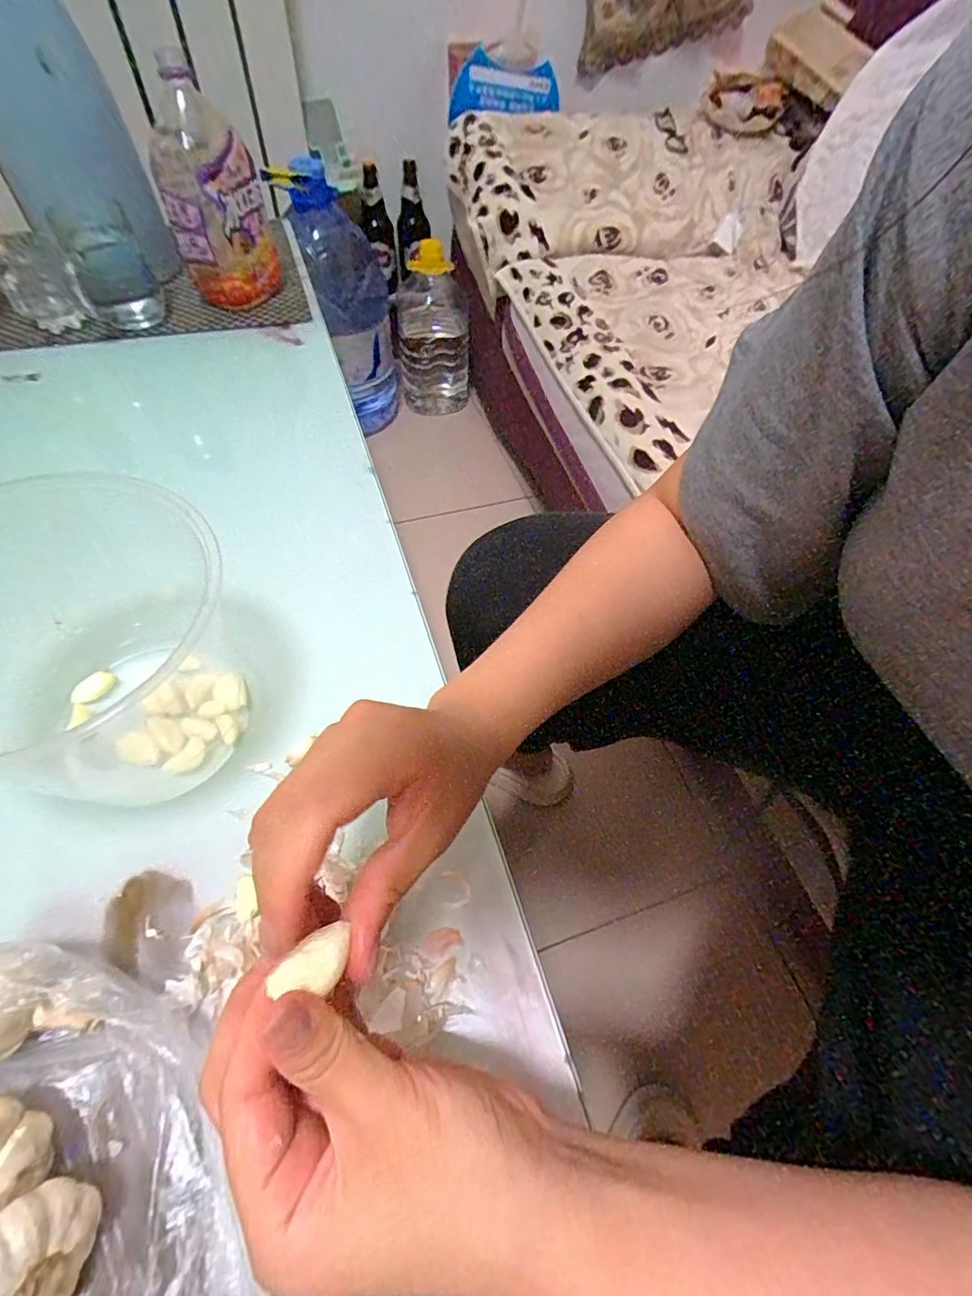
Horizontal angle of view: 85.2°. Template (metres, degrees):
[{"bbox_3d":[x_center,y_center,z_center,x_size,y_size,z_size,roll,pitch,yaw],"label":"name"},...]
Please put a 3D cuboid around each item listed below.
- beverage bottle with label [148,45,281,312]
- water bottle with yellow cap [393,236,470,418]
[{"bbox_3d":[-0.296,-0.488,0.568,0.100,0.183,0.108,-19,59,-13],"label":"beverage bottle with label"},{"bbox_3d":[-0.121,-0.694,1.213,0.160,0.331,0.173,-2,57,-3],"label":"water bottle with yellow cap"}]

